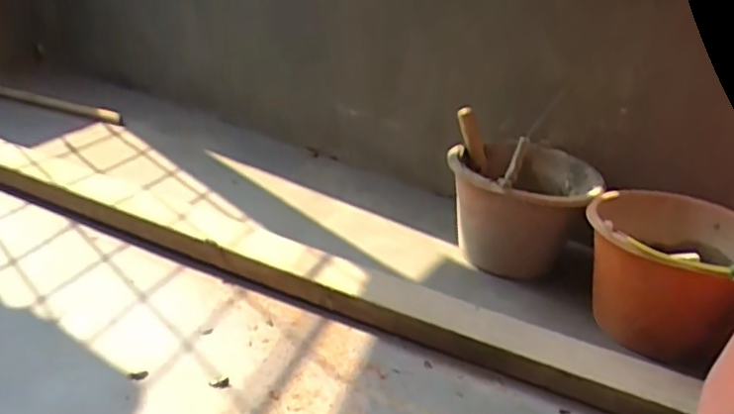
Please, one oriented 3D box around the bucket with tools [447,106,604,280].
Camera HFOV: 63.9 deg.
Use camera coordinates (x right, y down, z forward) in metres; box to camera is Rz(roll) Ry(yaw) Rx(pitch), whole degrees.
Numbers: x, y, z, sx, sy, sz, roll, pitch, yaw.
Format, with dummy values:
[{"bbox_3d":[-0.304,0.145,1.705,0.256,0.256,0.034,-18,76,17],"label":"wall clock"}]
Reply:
[{"bbox_3d":[0.290,-0.016,1.124,0.259,0.259,0.238,4,27,-2],"label":"bucket with tools"}]

